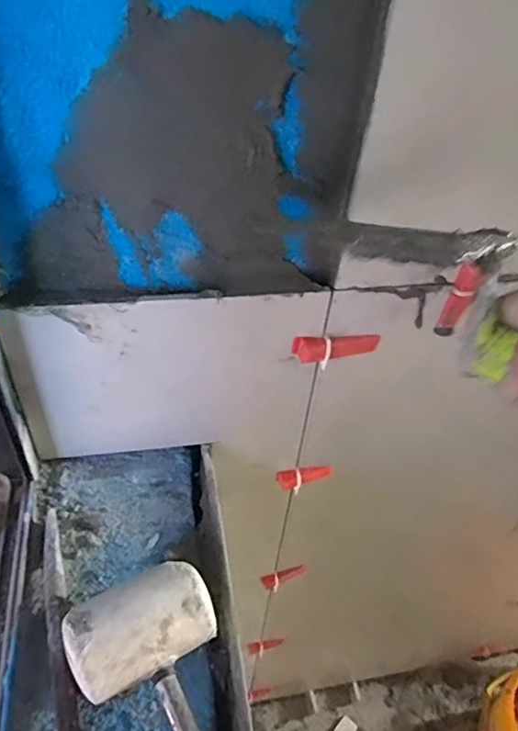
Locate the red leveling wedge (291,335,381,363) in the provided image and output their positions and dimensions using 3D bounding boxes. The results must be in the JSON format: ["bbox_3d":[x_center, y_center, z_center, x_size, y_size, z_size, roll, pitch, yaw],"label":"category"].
[{"bbox_3d":[0.075,-0.017,0.511,0.085,0.024,0.017,-4,44,-10],"label":"red leveling wedge"}]

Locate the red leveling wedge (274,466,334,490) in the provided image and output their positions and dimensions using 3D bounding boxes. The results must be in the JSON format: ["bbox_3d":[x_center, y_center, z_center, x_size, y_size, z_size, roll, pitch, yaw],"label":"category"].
[{"bbox_3d":[0.058,0.134,0.655,0.073,0.021,0.017,-9,45,-15],"label":"red leveling wedge"}]

